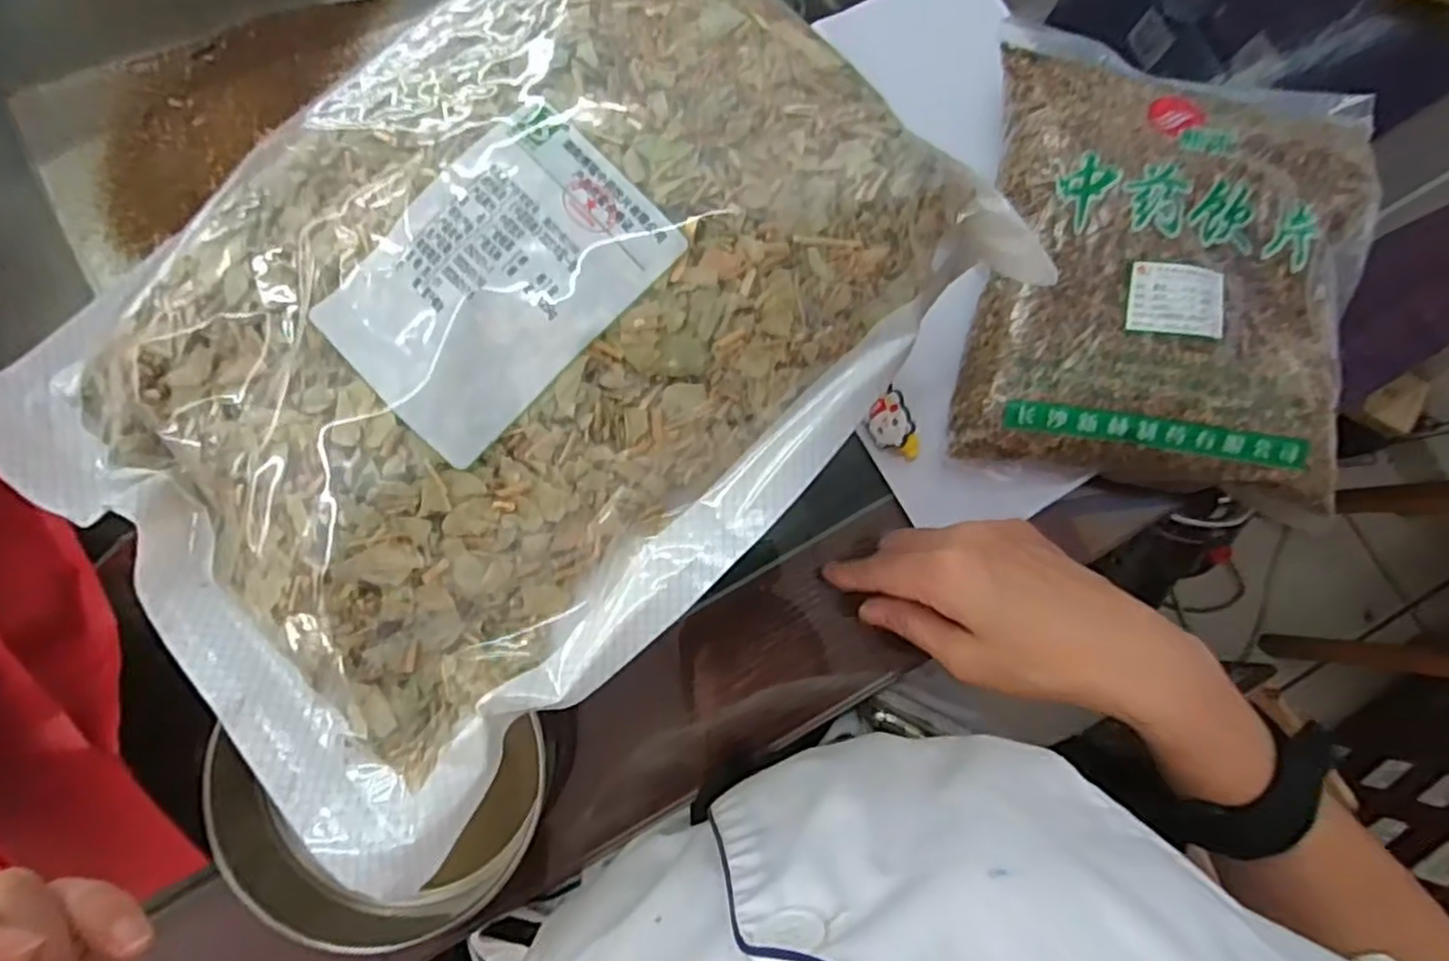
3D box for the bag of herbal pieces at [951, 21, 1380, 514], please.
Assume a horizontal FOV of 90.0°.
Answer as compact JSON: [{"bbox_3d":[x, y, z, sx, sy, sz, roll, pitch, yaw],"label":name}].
[{"bbox_3d":[0.225,-0.111,0.361,0.184,0.040,0.217,8,83,0],"label":"bag of herbal pieces"}]

